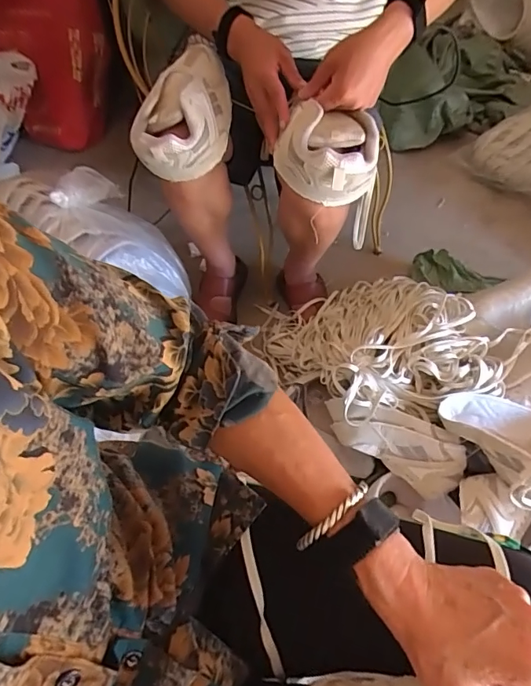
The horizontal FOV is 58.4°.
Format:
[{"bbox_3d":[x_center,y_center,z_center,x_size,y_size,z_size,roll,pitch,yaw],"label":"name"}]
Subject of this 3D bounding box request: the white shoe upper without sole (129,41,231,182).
[{"bbox_3d":[-0.120,-0.389,0.793,0.122,0.087,0.292,7,57,7],"label":"white shoe upper without sole"}]

